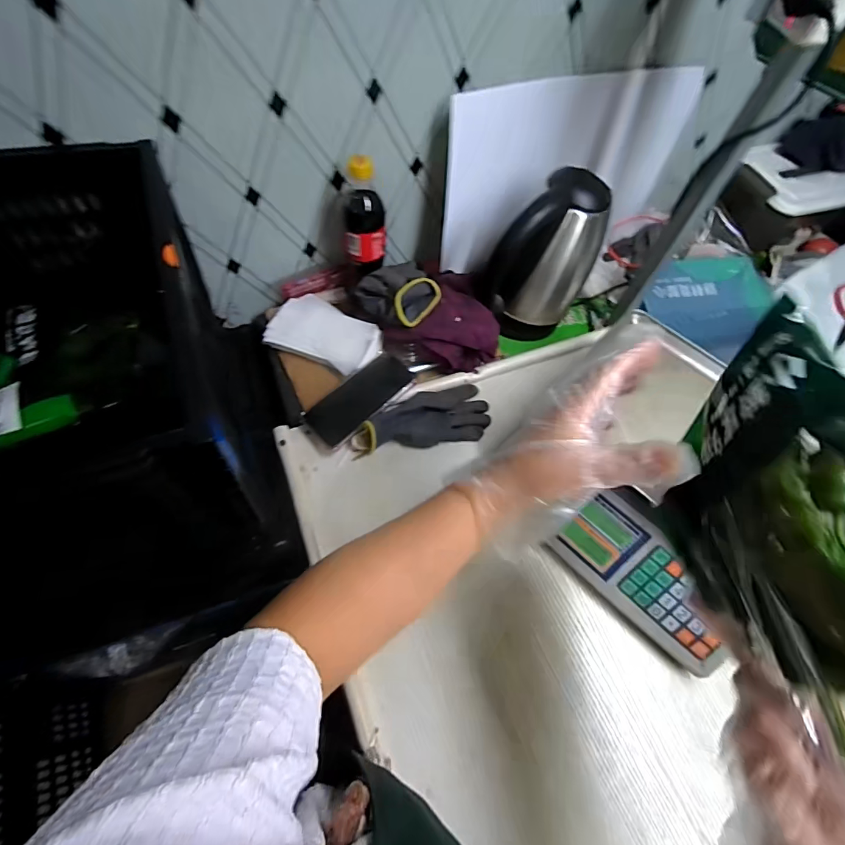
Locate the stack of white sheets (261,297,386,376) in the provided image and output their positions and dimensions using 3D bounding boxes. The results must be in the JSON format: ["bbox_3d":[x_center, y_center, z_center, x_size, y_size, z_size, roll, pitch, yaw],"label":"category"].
[{"bbox_3d":[-0.150,-0.137,0.655,0.177,0.013,0.091,22,85,13],"label":"stack of white sheets"}]

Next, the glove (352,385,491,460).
[{"bbox_3d":[-0.001,-0.007,0.611,0.201,0.042,0.087,-11,63,-10],"label":"glove"}]

